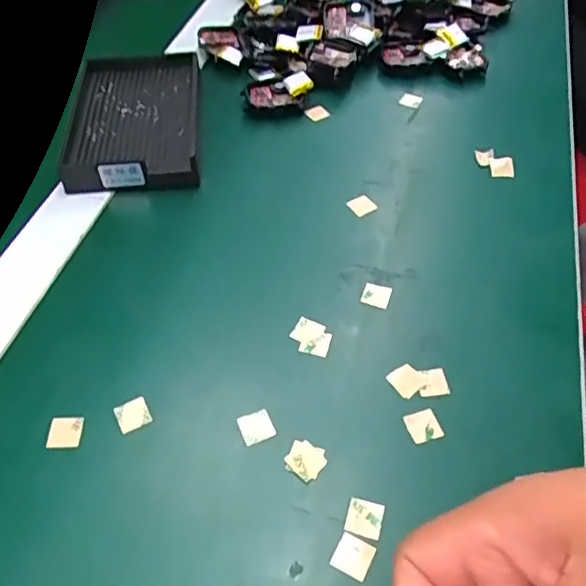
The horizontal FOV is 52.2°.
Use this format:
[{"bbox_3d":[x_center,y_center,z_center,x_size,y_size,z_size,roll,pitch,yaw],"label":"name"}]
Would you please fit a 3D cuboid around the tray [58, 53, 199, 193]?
[{"bbox_3d":[-0.116,-0.131,0.439,0.090,0.022,0.150,-3,50,-4],"label":"tray"}]

